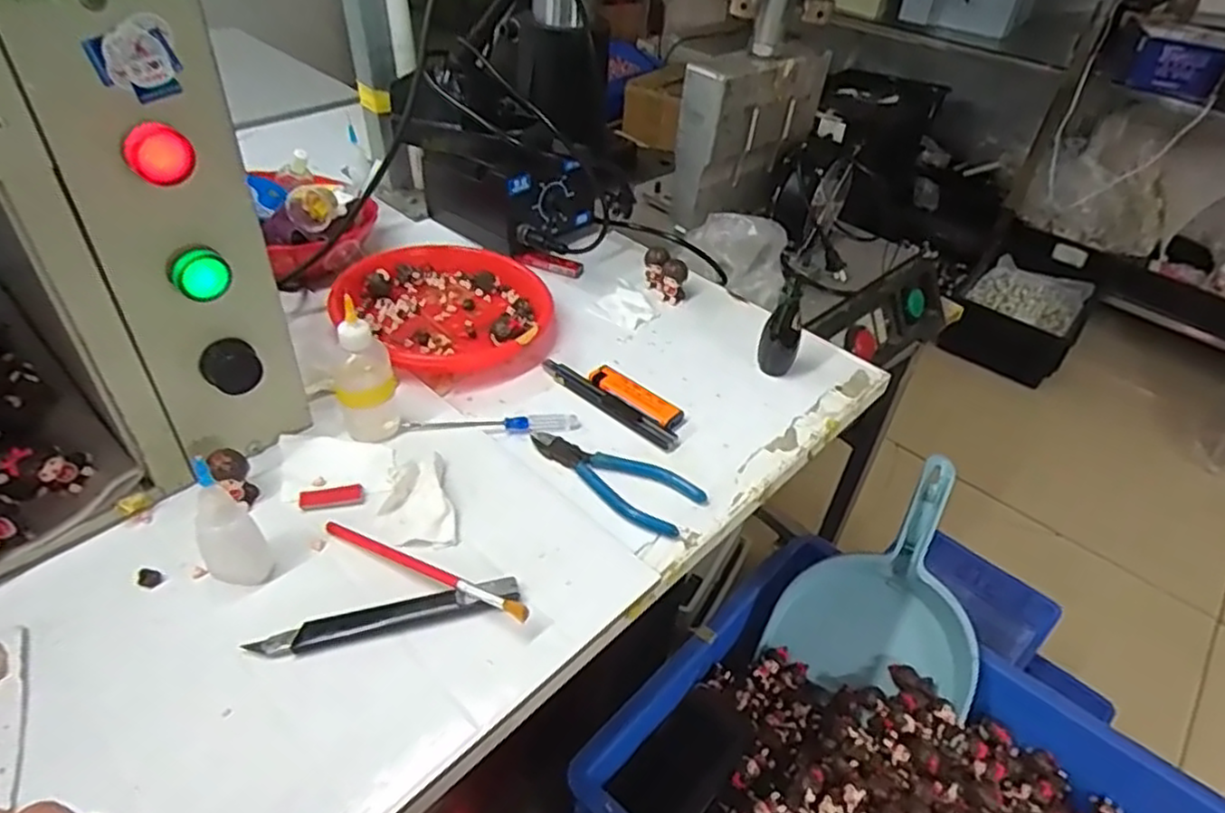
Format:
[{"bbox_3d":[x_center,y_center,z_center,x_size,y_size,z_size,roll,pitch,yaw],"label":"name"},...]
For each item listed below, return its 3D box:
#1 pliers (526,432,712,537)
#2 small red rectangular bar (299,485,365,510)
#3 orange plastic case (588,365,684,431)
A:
[{"bbox_3d":[0.003,0.045,0.511,0.126,0.013,0.049,33,47,27],"label":"pliers"},{"bbox_3d":[-0.181,0.059,0.466,0.040,0.004,0.015,-4,42,-12],"label":"small red rectangular bar"},{"bbox_3d":[0.017,-0.008,0.563,0.083,0.010,0.022,31,46,26],"label":"orange plastic case"}]

